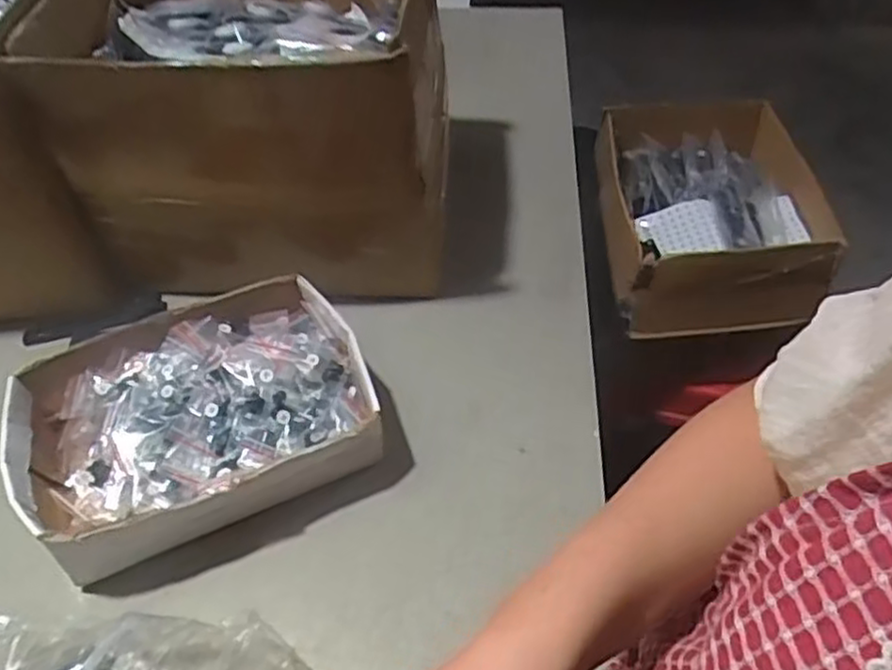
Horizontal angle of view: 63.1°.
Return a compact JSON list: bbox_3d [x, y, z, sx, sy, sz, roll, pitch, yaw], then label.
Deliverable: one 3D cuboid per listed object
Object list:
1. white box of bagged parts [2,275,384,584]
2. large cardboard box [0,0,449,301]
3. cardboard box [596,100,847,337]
[{"bbox_3d":[-0.187,0.065,0.554,0.251,0.063,0.184,-18,51,-16],"label":"white box of bagged parts"},{"bbox_3d":[-0.175,-0.242,0.733,0.328,0.254,0.384,0,48,0],"label":"large cardboard box"},{"bbox_3d":[0.351,-0.181,0.989,0.266,0.112,0.383,4,48,3],"label":"cardboard box"}]

